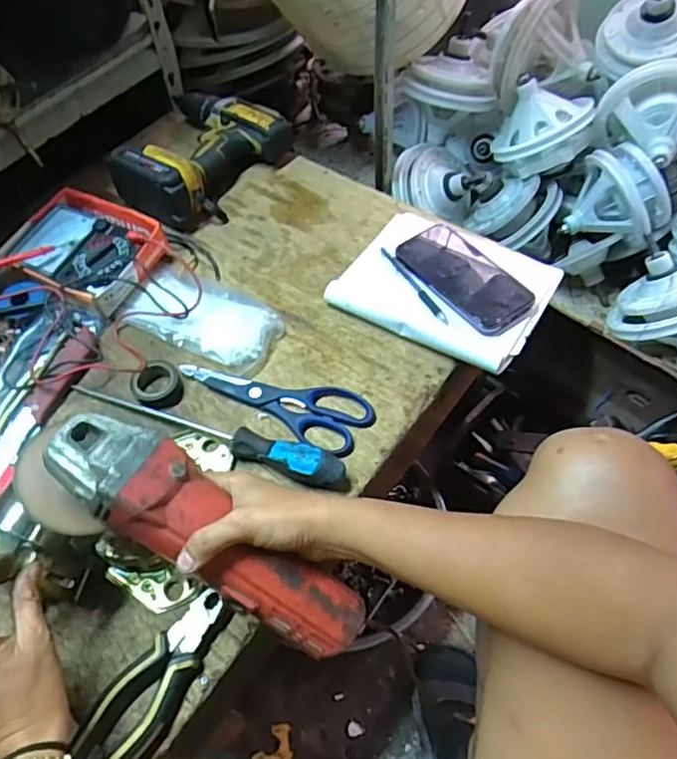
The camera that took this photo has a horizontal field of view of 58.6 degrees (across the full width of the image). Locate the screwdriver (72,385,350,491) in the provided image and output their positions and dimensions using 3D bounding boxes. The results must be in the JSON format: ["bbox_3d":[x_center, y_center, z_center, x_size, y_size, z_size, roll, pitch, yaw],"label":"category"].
[{"bbox_3d":[-0.132,0.045,0.597,0.300,0.028,0.033,20,59,15],"label":"screwdriver"}]

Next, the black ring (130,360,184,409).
[{"bbox_3d":[-0.191,0.005,0.635,0.050,0.022,0.049,-1,56,1],"label":"black ring"}]

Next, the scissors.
[{"bbox_3d":[-0.066,0.017,0.632,0.205,0.009,0.067,20,59,15],"label":"scissors"}]

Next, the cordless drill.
[{"bbox_3d":[-0.205,-0.314,0.817,0.199,0.075,0.225,27,61,19],"label":"cordless drill"}]

